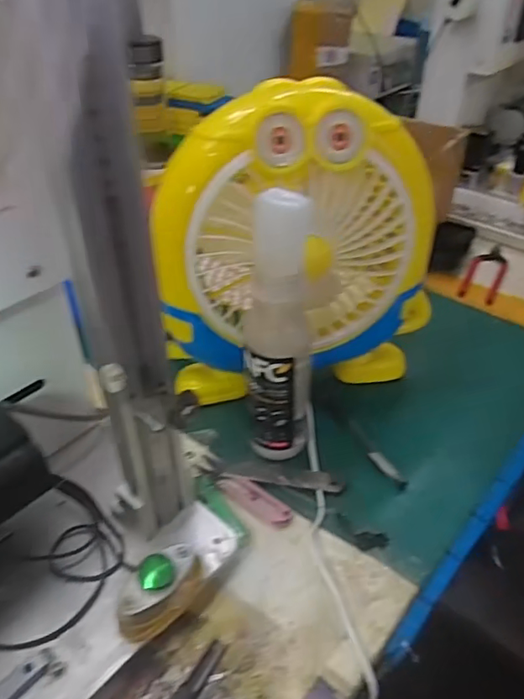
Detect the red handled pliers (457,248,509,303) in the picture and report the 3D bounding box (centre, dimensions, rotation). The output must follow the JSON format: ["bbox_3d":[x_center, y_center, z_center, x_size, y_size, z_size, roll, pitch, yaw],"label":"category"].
[{"bbox_3d":[0.298,-0.102,0.718,0.047,0.015,0.126,19,43,21],"label":"red handled pliers"}]

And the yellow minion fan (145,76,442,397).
[{"bbox_3d":[0.033,-0.082,0.470,0.241,0.259,0.072,-9,40,-12],"label":"yellow minion fan"}]

